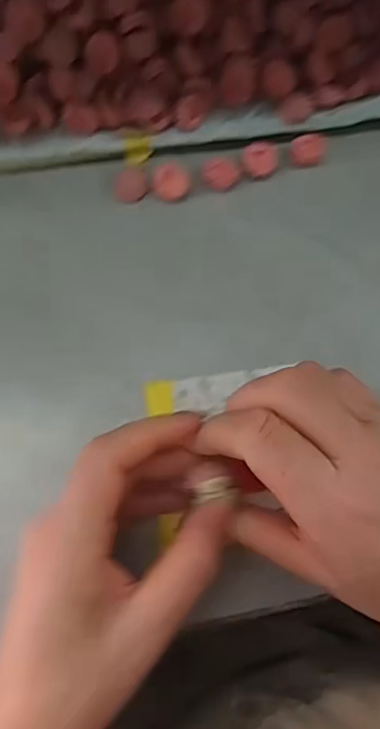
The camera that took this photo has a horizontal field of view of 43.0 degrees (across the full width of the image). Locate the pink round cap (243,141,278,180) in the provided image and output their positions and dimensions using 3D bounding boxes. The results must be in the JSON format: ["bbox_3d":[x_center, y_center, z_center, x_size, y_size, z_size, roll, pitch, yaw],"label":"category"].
[{"bbox_3d":[0.043,-0.125,0.295,0.021,0.004,0.022,1,78,-4],"label":"pink round cap"}]

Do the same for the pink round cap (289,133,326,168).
[{"bbox_3d":[0.073,-0.132,0.298,0.022,0.004,0.020,1,78,-4],"label":"pink round cap"}]

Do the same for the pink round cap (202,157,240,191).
[{"bbox_3d":[0.019,-0.115,0.291,0.021,0.004,0.019,20,77,0],"label":"pink round cap"}]

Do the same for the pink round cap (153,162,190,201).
[{"bbox_3d":[-0.011,-0.109,0.288,0.021,0.007,0.021,-3,78,-5],"label":"pink round cap"}]

